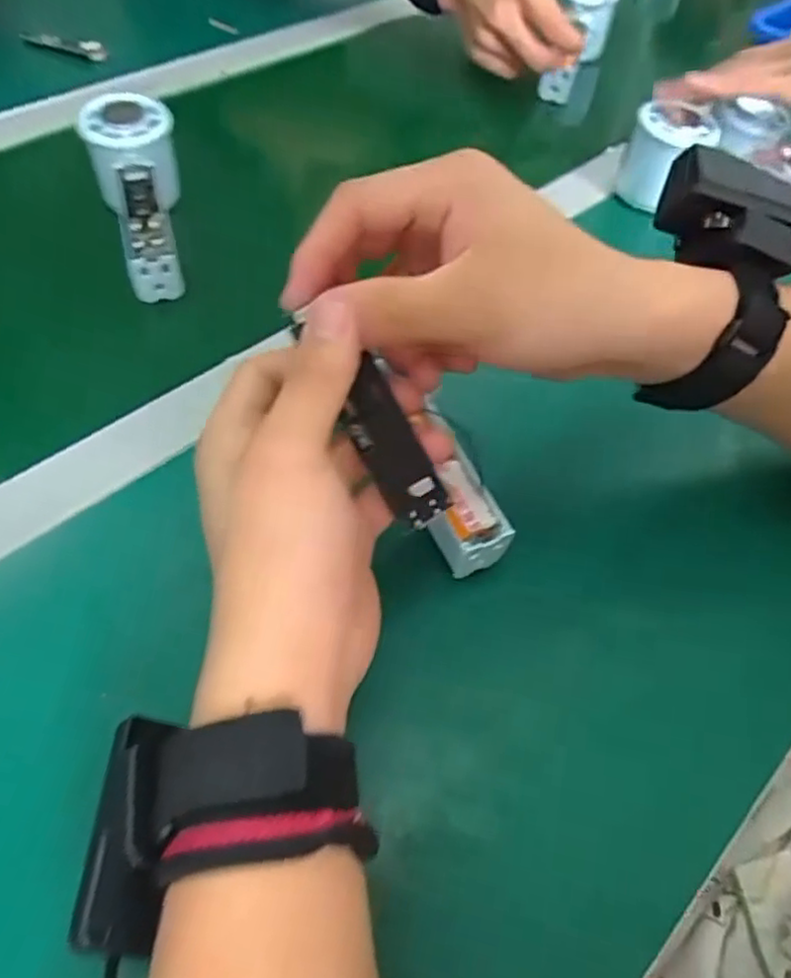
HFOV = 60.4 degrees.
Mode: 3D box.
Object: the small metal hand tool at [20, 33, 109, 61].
[{"bbox_3d":[-0.308,-0.412,0.625,0.101,0.016,0.014,27,58,17],"label":"small metal hand tool"}]

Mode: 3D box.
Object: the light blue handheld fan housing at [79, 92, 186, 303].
[{"bbox_3d":[-0.168,-0.188,0.451,0.054,0.052,0.146,-12,71,-9],"label":"light blue handheld fan housing"}]

